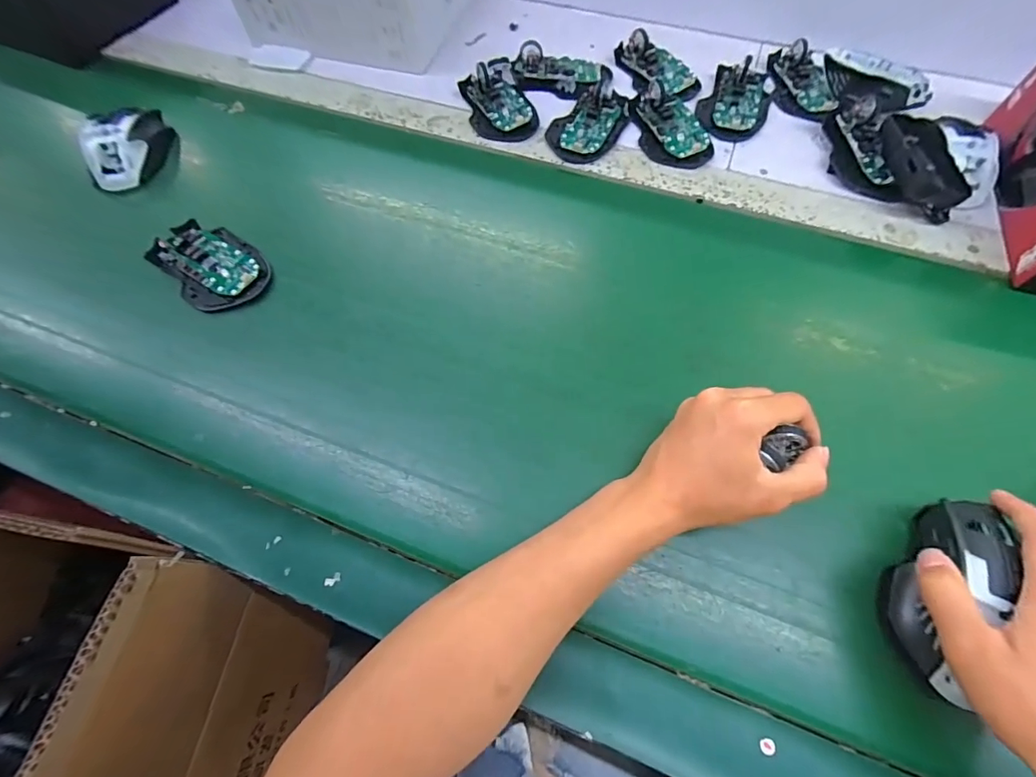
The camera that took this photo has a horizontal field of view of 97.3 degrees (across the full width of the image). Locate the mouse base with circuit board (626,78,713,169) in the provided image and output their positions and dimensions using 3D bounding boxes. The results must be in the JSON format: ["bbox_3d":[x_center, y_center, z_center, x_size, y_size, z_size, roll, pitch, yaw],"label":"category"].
[{"bbox_3d":[0.161,-0.284,0.487,0.064,0.027,0.114,-18,65,-7],"label":"mouse base with circuit board"}]

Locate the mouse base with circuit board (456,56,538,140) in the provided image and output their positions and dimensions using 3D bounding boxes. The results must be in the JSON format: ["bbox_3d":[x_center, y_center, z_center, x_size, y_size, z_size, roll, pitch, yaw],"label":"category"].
[{"bbox_3d":[-0.025,-0.332,0.514,0.067,0.024,0.125,-16,65,-6],"label":"mouse base with circuit board"}]

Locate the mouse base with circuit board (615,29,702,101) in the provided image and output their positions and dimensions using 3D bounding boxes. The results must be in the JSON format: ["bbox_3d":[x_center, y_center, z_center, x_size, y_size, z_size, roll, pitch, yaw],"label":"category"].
[{"bbox_3d":[0.166,-0.381,0.532,0.064,0.027,0.101,-25,66,-10],"label":"mouse base with circuit board"}]

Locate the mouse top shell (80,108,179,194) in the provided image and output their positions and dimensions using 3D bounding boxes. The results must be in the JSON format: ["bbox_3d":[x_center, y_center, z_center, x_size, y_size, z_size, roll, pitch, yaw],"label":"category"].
[{"bbox_3d":[-0.414,-0.263,0.487,0.067,0.043,0.120,3,65,3],"label":"mouse top shell"}]

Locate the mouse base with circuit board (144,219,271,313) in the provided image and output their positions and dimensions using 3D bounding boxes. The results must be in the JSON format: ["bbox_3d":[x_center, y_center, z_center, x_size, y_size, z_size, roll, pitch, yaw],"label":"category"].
[{"bbox_3d":[-0.287,-0.117,0.421,0.109,0.019,0.072,34,70,16],"label":"mouse base with circuit board"}]

